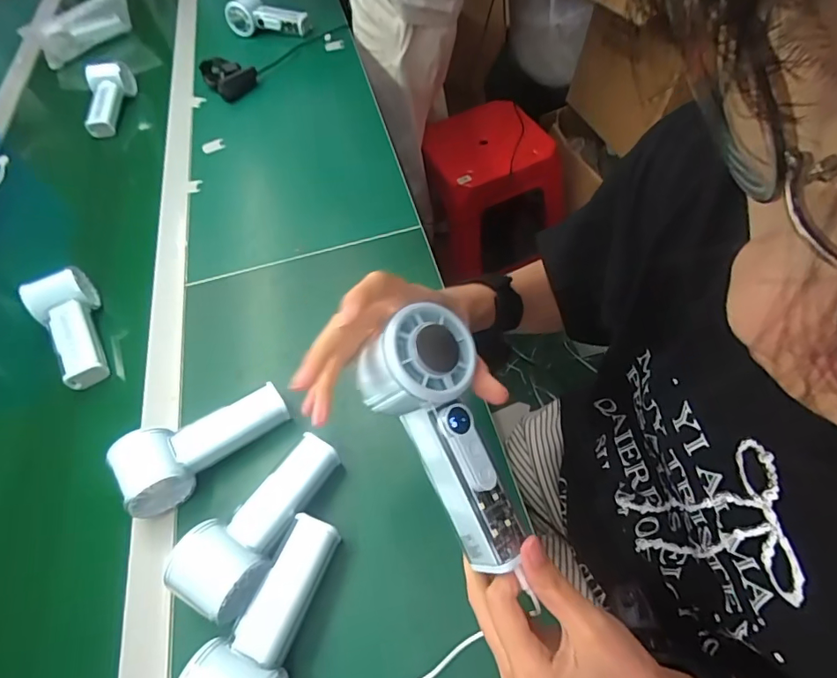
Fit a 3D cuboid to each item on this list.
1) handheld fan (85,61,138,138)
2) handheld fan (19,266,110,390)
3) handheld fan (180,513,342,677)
[{"bbox_3d":[-0.532,-0.401,0.849,0.084,0.071,0.117,-6,68,-2],"label":"handheld fan"},{"bbox_3d":[-0.385,-0.016,0.549,0.068,0.050,0.138,-36,58,-14],"label":"handheld fan"},{"bbox_3d":[-0.107,0.203,0.354,0.058,0.048,0.148,12,59,17],"label":"handheld fan"}]

